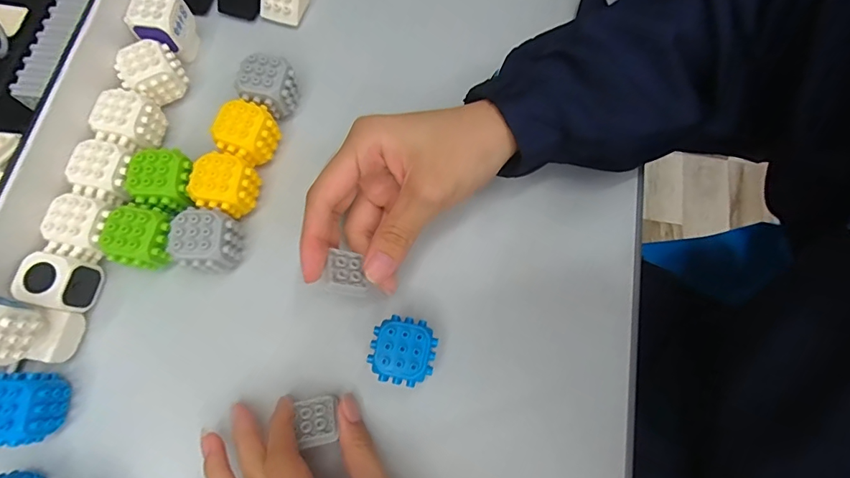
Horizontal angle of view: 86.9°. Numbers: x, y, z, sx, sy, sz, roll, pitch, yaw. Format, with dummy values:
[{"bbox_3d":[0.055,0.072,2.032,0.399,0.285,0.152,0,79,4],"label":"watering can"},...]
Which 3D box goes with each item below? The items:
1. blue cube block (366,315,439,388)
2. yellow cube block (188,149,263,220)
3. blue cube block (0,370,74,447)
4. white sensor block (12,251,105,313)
[{"bbox_3d":[-0.013,0.065,0.261,0.035,0.033,0.035,10,73,3],"label":"blue cube block"},{"bbox_3d":[-0.128,-0.033,0.289,0.034,0.034,0.035,13,73,3],"label":"yellow cube block"},{"bbox_3d":[-0.223,0.094,0.252,0.031,0.036,0.036,6,73,1],"label":"blue cube block"},{"bbox_3d":[-0.219,0.026,0.269,0.029,0.031,0.029,11,73,3],"label":"white sensor block"}]

